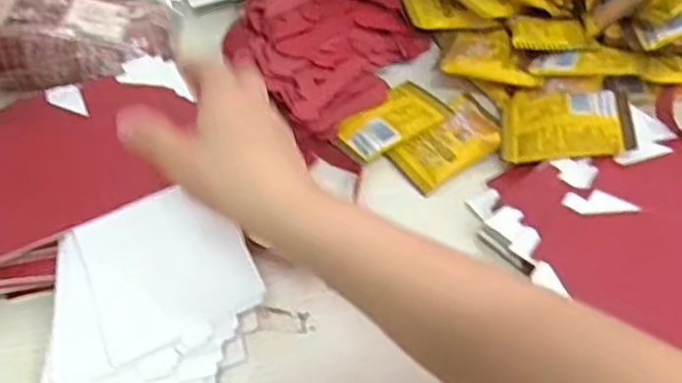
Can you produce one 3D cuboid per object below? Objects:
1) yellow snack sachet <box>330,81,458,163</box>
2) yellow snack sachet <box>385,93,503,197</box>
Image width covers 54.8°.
[{"bbox_3d":[0.037,-0.059,0.532,0.089,0.008,0.058,-30,52,-19],"label":"yellow snack sachet"},{"bbox_3d":[0.088,-0.038,0.517,0.093,0.017,0.058,-33,54,-22],"label":"yellow snack sachet"}]

